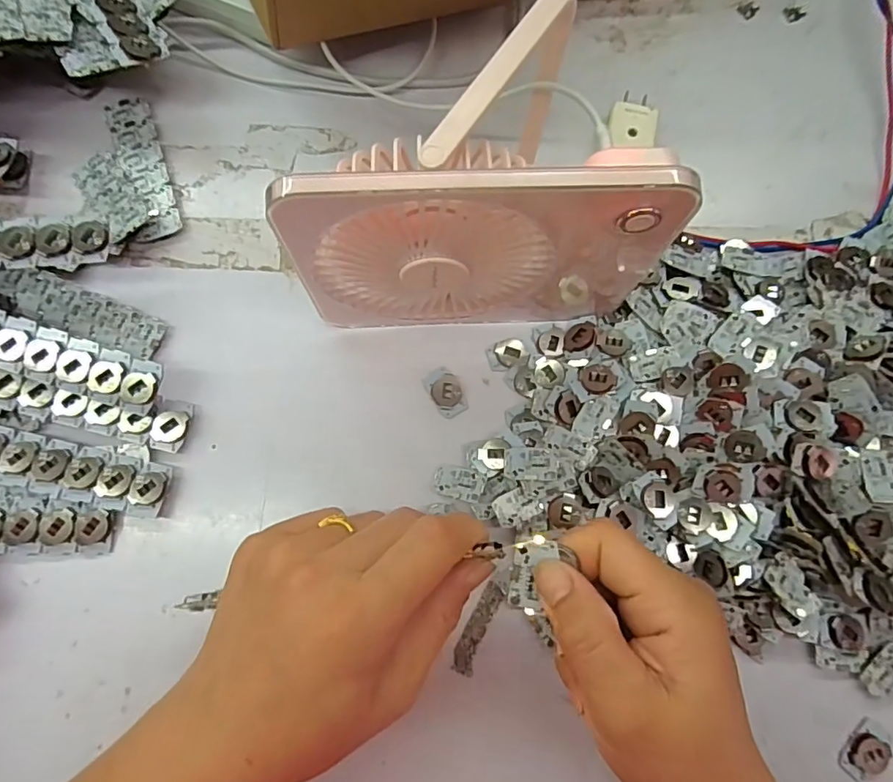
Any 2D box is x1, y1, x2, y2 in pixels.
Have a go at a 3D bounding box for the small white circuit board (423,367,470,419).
[{"bbox_3d":[0.001,0.000,0.314,0.020,0.004,0.030,-28,78,-8],"label":"small white circuit board"}]

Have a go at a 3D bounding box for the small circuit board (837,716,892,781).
[{"bbox_3d":[0.216,0.186,0.268,0.019,0.004,0.029,39,78,8],"label":"small circuit board"}]

